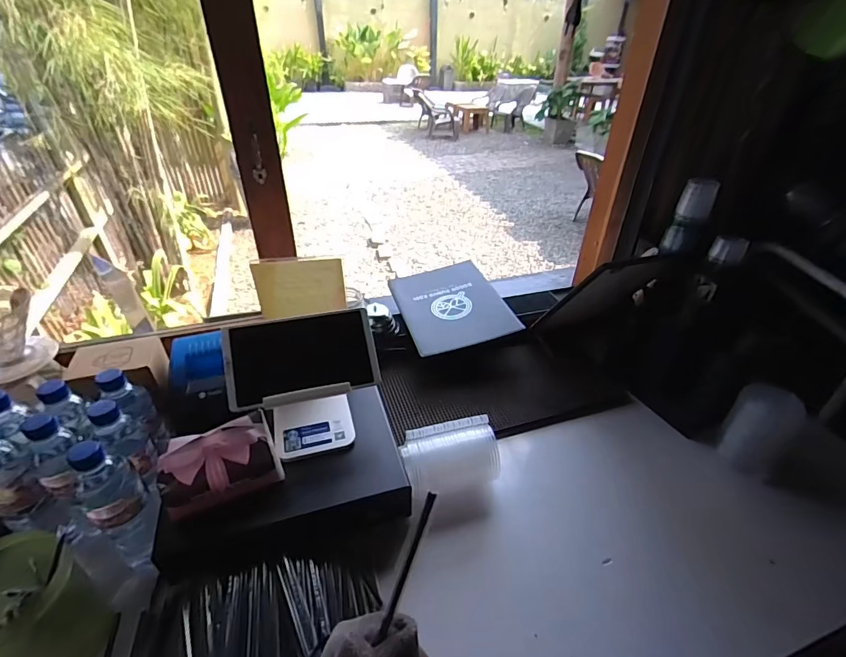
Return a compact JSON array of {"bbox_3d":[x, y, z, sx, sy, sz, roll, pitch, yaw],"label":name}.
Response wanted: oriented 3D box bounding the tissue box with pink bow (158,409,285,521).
[{"bbox_3d":[-0.268,0.178,0.574,0.136,0.067,0.102,-16,39,-22],"label":"tissue box with pink bow"}]

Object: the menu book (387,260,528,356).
[{"bbox_3d":[0.063,-0.063,1.007,0.231,0.015,0.312,-15,40,-9],"label":"menu book"}]

